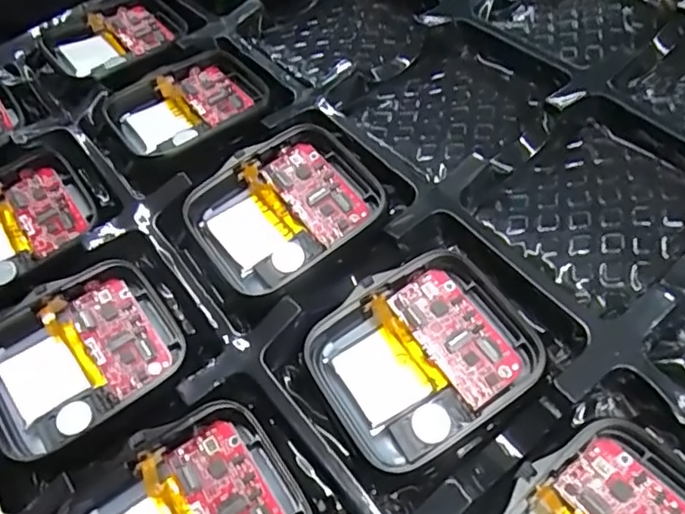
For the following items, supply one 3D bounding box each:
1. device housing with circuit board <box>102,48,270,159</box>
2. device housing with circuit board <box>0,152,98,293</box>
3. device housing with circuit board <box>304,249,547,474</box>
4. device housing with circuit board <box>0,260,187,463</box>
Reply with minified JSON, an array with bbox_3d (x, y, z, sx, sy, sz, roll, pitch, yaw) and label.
[{"bbox_3d":[-0.044,-0.044,0.173,0.043,0.010,0.035,-32,58,-15],"label":"device housing with circuit board"},{"bbox_3d":[-0.088,-0.007,0.157,0.043,0.007,0.034,-37,60,-18],"label":"device housing with circuit board"},{"bbox_3d":[0.017,0.020,0.125,0.043,0.008,0.036,-29,58,-13],"label":"device housing with circuit board"},{"bbox_3d":[-0.059,0.022,0.133,0.041,0.007,0.036,-35,59,-17],"label":"device housing with circuit board"}]

